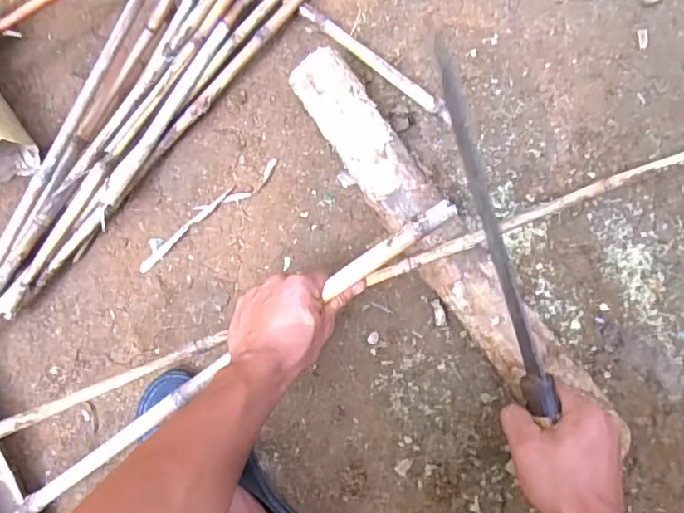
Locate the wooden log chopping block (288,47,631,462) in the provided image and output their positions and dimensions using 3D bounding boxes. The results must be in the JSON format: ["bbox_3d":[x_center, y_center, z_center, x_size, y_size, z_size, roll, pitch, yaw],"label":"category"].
[{"bbox_3d":[0.113,-0.002,0.568,0.078,0.075,0.496,-37,89,2],"label":"wooden log chopping block"}]

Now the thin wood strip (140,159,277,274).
[{"bbox_3d":[-0.155,-0.048,0.631,0.197,0.011,0.026,-34,82,1],"label":"thin wood strip"}]

